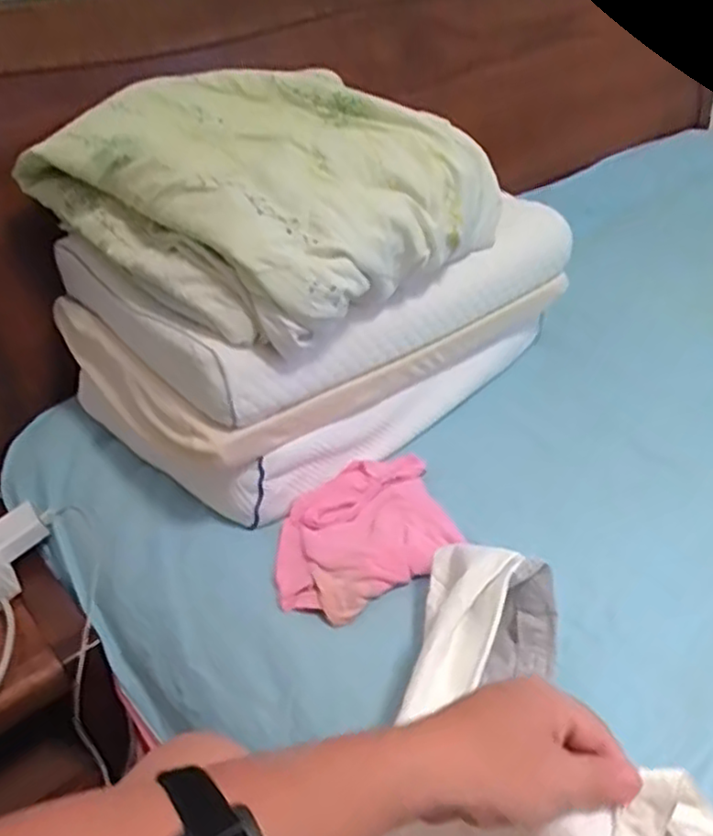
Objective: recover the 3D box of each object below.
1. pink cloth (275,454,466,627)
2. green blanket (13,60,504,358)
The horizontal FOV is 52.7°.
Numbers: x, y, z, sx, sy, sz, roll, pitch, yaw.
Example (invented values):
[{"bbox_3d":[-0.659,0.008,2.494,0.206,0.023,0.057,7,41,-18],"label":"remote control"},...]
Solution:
[{"bbox_3d":[0.005,0.117,0.759,0.185,0.019,0.209,-12,34,-6],"label":"pink cloth"},{"bbox_3d":[-0.085,-0.268,0.819,0.353,0.185,0.406,25,44,35],"label":"green blanket"}]

